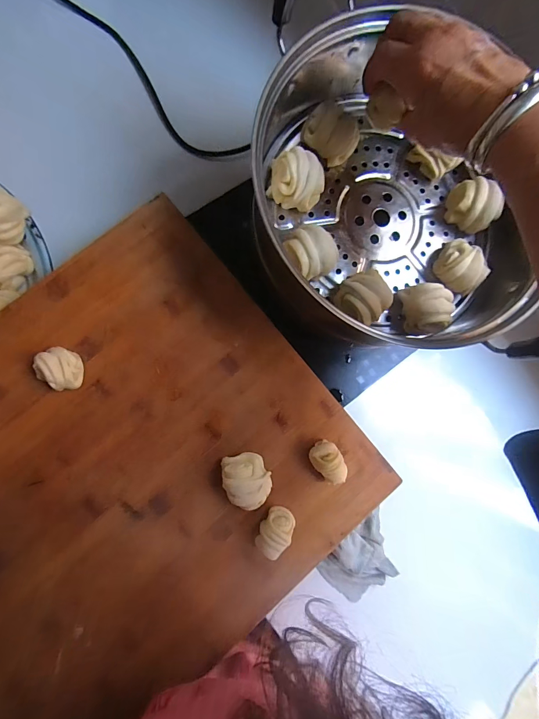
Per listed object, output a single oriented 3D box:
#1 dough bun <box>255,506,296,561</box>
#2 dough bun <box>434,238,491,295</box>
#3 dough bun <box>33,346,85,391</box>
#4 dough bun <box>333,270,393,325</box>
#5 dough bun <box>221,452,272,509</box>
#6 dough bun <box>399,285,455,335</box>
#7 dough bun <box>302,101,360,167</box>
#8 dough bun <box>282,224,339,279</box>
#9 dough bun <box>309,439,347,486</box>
[{"bbox_3d":[0.006,0.173,0.341,0.030,0.027,0.047,21,84,-7],"label":"dough bun"},{"bbox_3d":[0.181,-0.088,0.325,0.037,0.034,0.046,-39,93,-11],"label":"dough bun"},{"bbox_3d":[-0.193,0.009,0.316,0.031,0.032,0.039,-34,92,-12],"label":"dough bun"},{"bbox_3d":[0.084,-0.055,0.311,0.047,0.029,0.043,1,85,-11],"label":"dough bun"},{"bbox_3d":[-0.022,0.120,0.336,0.045,0.033,0.049,-11,88,-12],"label":"dough bun"},{"bbox_3d":[0.146,-0.047,0.316,0.037,0.038,0.048,-11,88,-12],"label":"dough bun"},{"bbox_3d":[0.056,-0.207,0.314,0.048,0.033,0.036,32,83,-5],"label":"dough bun"},{"bbox_3d":[0.035,-0.094,0.304,0.038,0.035,0.043,-39,93,-11],"label":"dough bun"},{"bbox_3d":[0.062,0.107,0.351,0.030,0.023,0.043,-35,92,-9],"label":"dough bun"}]

